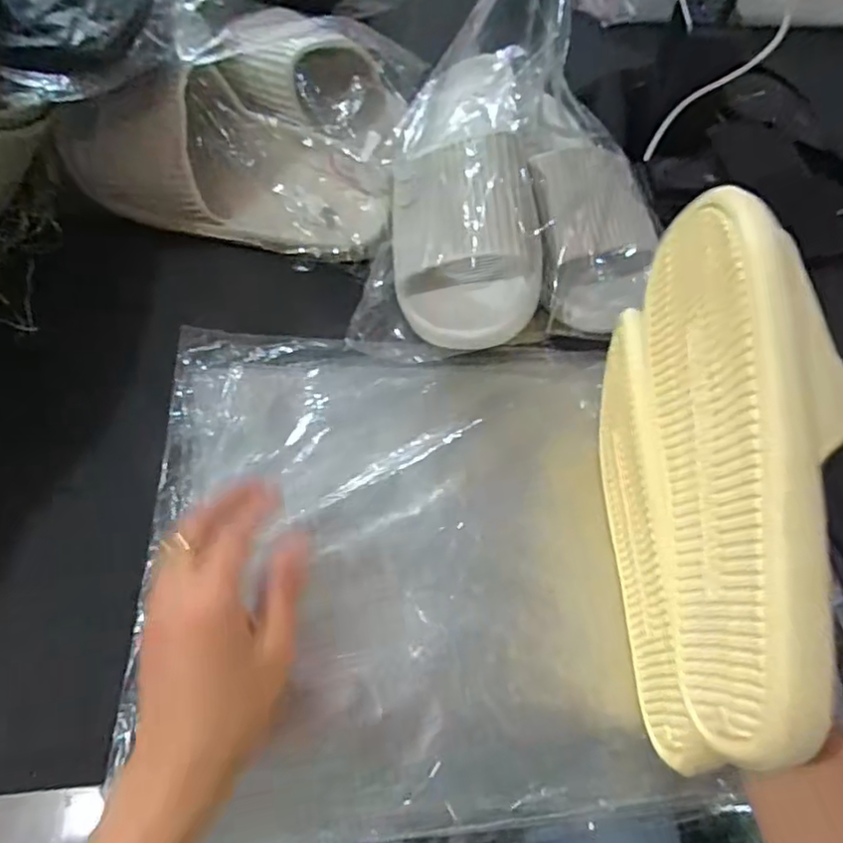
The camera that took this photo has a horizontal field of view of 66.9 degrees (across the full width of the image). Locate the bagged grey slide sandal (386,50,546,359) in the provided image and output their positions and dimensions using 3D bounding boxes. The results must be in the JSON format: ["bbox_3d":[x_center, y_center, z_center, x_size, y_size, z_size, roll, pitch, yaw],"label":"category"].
[{"bbox_3d":[0.029,-0.177,0.482,0.102,0.111,0.260,-1,60,-4],"label":"bagged grey slide sandal"}]

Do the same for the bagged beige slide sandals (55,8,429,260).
[{"bbox_3d":[-0.147,-0.248,0.518,0.264,0.085,0.194,8,60,1],"label":"bagged beige slide sandals"}]

